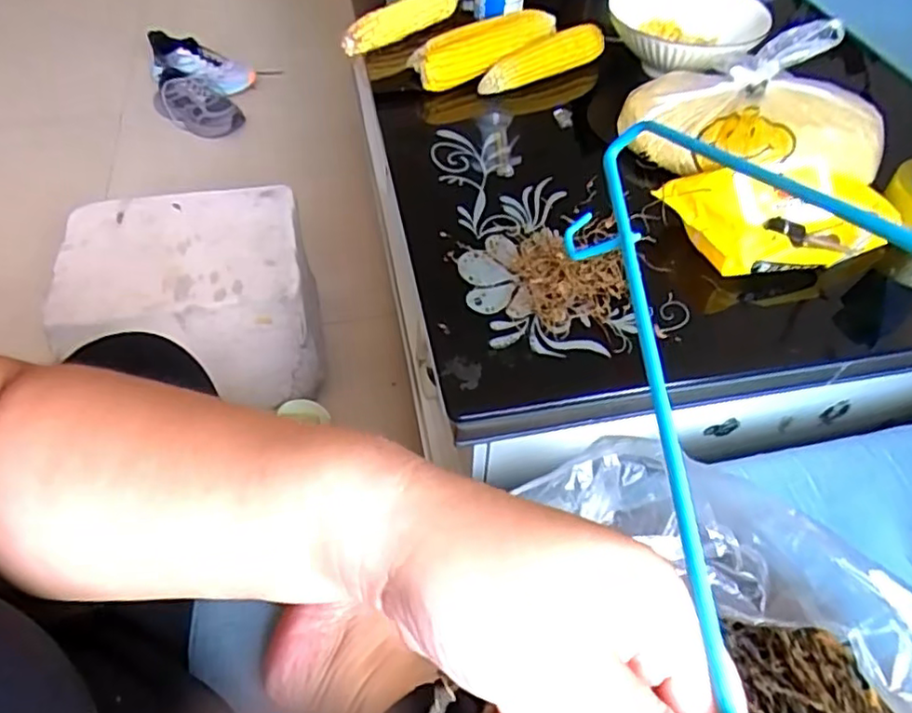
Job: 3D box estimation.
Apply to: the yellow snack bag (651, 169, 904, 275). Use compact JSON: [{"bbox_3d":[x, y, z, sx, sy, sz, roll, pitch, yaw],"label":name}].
[{"bbox_3d":[0.305,-0.132,0.594,0.221,0.044,0.114,-2,50,-3],"label":"yellow snack bag"}]

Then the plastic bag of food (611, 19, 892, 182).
[{"bbox_3d":[0.306,-0.257,0.666,0.243,0.089,0.185,-2,50,-3],"label":"plastic bag of food"}]

